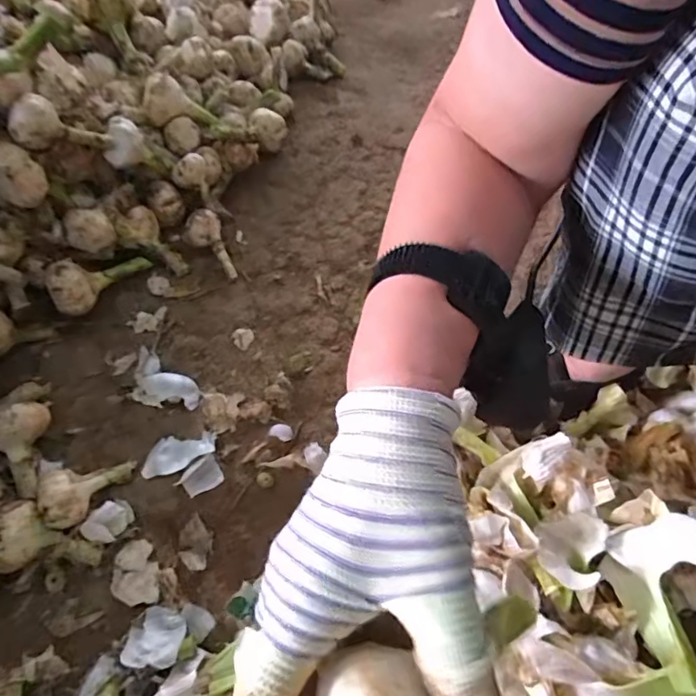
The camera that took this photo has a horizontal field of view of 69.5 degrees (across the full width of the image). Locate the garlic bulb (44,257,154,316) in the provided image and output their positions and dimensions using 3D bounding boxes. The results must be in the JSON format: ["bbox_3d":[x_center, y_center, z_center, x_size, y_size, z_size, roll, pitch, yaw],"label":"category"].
[{"bbox_3d":[-0.275,-0.079,0.554,0.042,0.045,0.109,37,45,20],"label":"garlic bulb"}]

